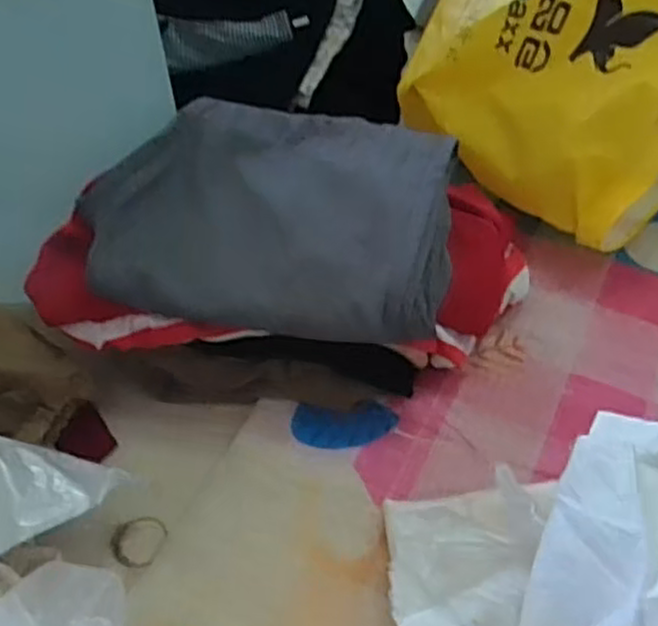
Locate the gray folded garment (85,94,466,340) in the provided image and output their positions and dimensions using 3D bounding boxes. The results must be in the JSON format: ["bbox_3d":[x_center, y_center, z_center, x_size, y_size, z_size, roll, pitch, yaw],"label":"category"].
[{"bbox_3d":[-0.046,-0.095,0.689,0.306,0.060,0.235,5,50,6],"label":"gray folded garment"}]

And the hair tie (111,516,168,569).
[{"bbox_3d":[-0.156,0.185,0.627,0.045,0.010,0.045,-1,50,1],"label":"hair tie"}]

